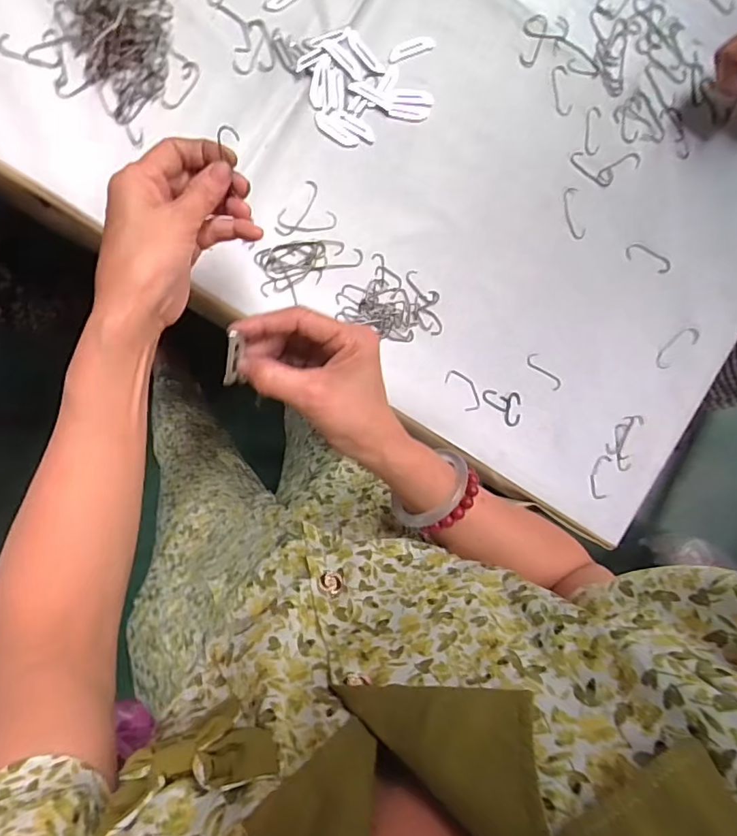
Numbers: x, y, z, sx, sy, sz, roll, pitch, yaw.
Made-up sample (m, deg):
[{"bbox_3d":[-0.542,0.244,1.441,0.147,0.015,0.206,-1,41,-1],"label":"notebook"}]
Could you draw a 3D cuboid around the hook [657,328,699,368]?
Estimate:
[{"bbox_3d":[0.292,-0.065,0.493,0.045,0.010,0.018,-41,96,10],"label":"hook"}]

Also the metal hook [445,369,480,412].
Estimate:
[{"bbox_3d":[0.087,-0.025,0.473,0.020,0.004,0.042,-36,95,-5],"label":"metal hook"}]

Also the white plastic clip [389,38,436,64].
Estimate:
[{"bbox_3d":[0.038,-0.326,0.459,0.044,0.004,0.014,-26,94,-6],"label":"white plastic clip"}]

